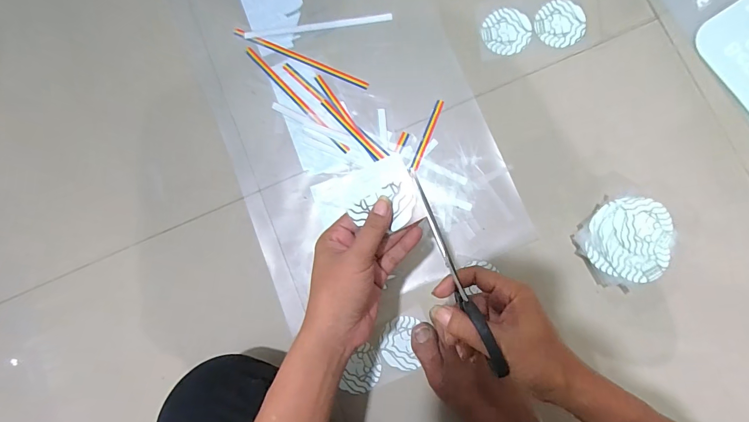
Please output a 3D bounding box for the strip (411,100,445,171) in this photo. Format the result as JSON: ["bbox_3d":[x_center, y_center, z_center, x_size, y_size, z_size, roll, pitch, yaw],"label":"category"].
[{"bbox_3d":[0.073,-0.105,0.517,0.011,0.007,0.104,21,88,7],"label":"strip"}]

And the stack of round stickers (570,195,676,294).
[{"bbox_3d":[0.312,0.037,0.466,0.112,0.034,0.102,-37,83,2],"label":"stack of round stickers"}]

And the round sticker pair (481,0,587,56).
[{"bbox_3d":[0.220,-0.255,0.519,0.134,0.005,0.067,-6,85,5],"label":"round sticker pair"}]

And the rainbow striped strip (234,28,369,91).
[{"bbox_3d":[-0.109,-0.224,0.549,0.219,0.004,0.011,25,89,7],"label":"rainbow striped strip"}]

